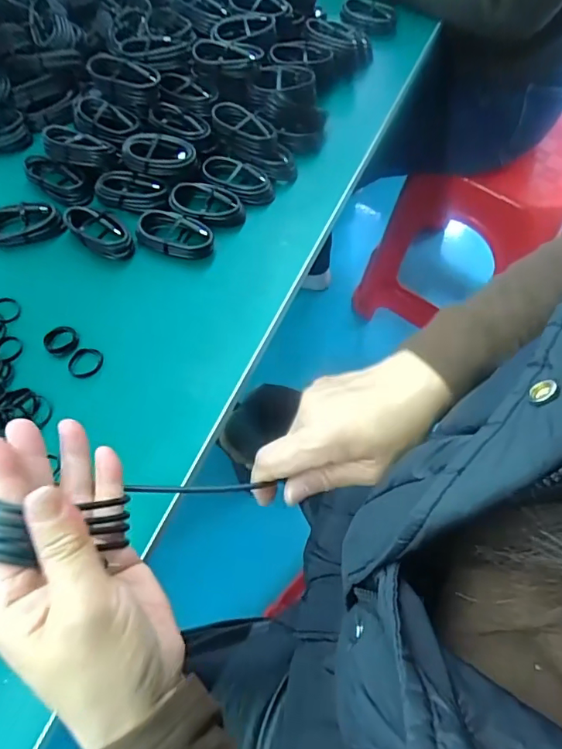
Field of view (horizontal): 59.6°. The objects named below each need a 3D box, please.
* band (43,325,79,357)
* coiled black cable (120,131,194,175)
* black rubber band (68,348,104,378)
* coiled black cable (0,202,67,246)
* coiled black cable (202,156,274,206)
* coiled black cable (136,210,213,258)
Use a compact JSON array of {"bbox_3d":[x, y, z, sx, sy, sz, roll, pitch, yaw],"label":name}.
[{"bbox_3d":[-0.186,-0.029,0.416,0.027,0.010,0.026,0,62,1],"label":"band"},{"bbox_3d":[-0.118,-0.216,0.481,0.069,0.029,0.041,4,62,3],"label":"coiled black cable"},{"bbox_3d":[-0.161,-0.009,0.406,0.025,0.008,0.029,28,66,15],"label":"black rubber band"},{"bbox_3d":[-0.244,-0.145,0.463,0.073,0.016,0.039,-12,63,-5],"label":"coiled black cable"},{"bbox_3d":[-0.041,-0.195,0.491,0.068,0.024,0.041,31,67,16],"label":"coiled black cable"},{"bbox_3d":[-0.098,-0.131,0.456,0.073,0.021,0.034,14,63,8],"label":"coiled black cable"}]

